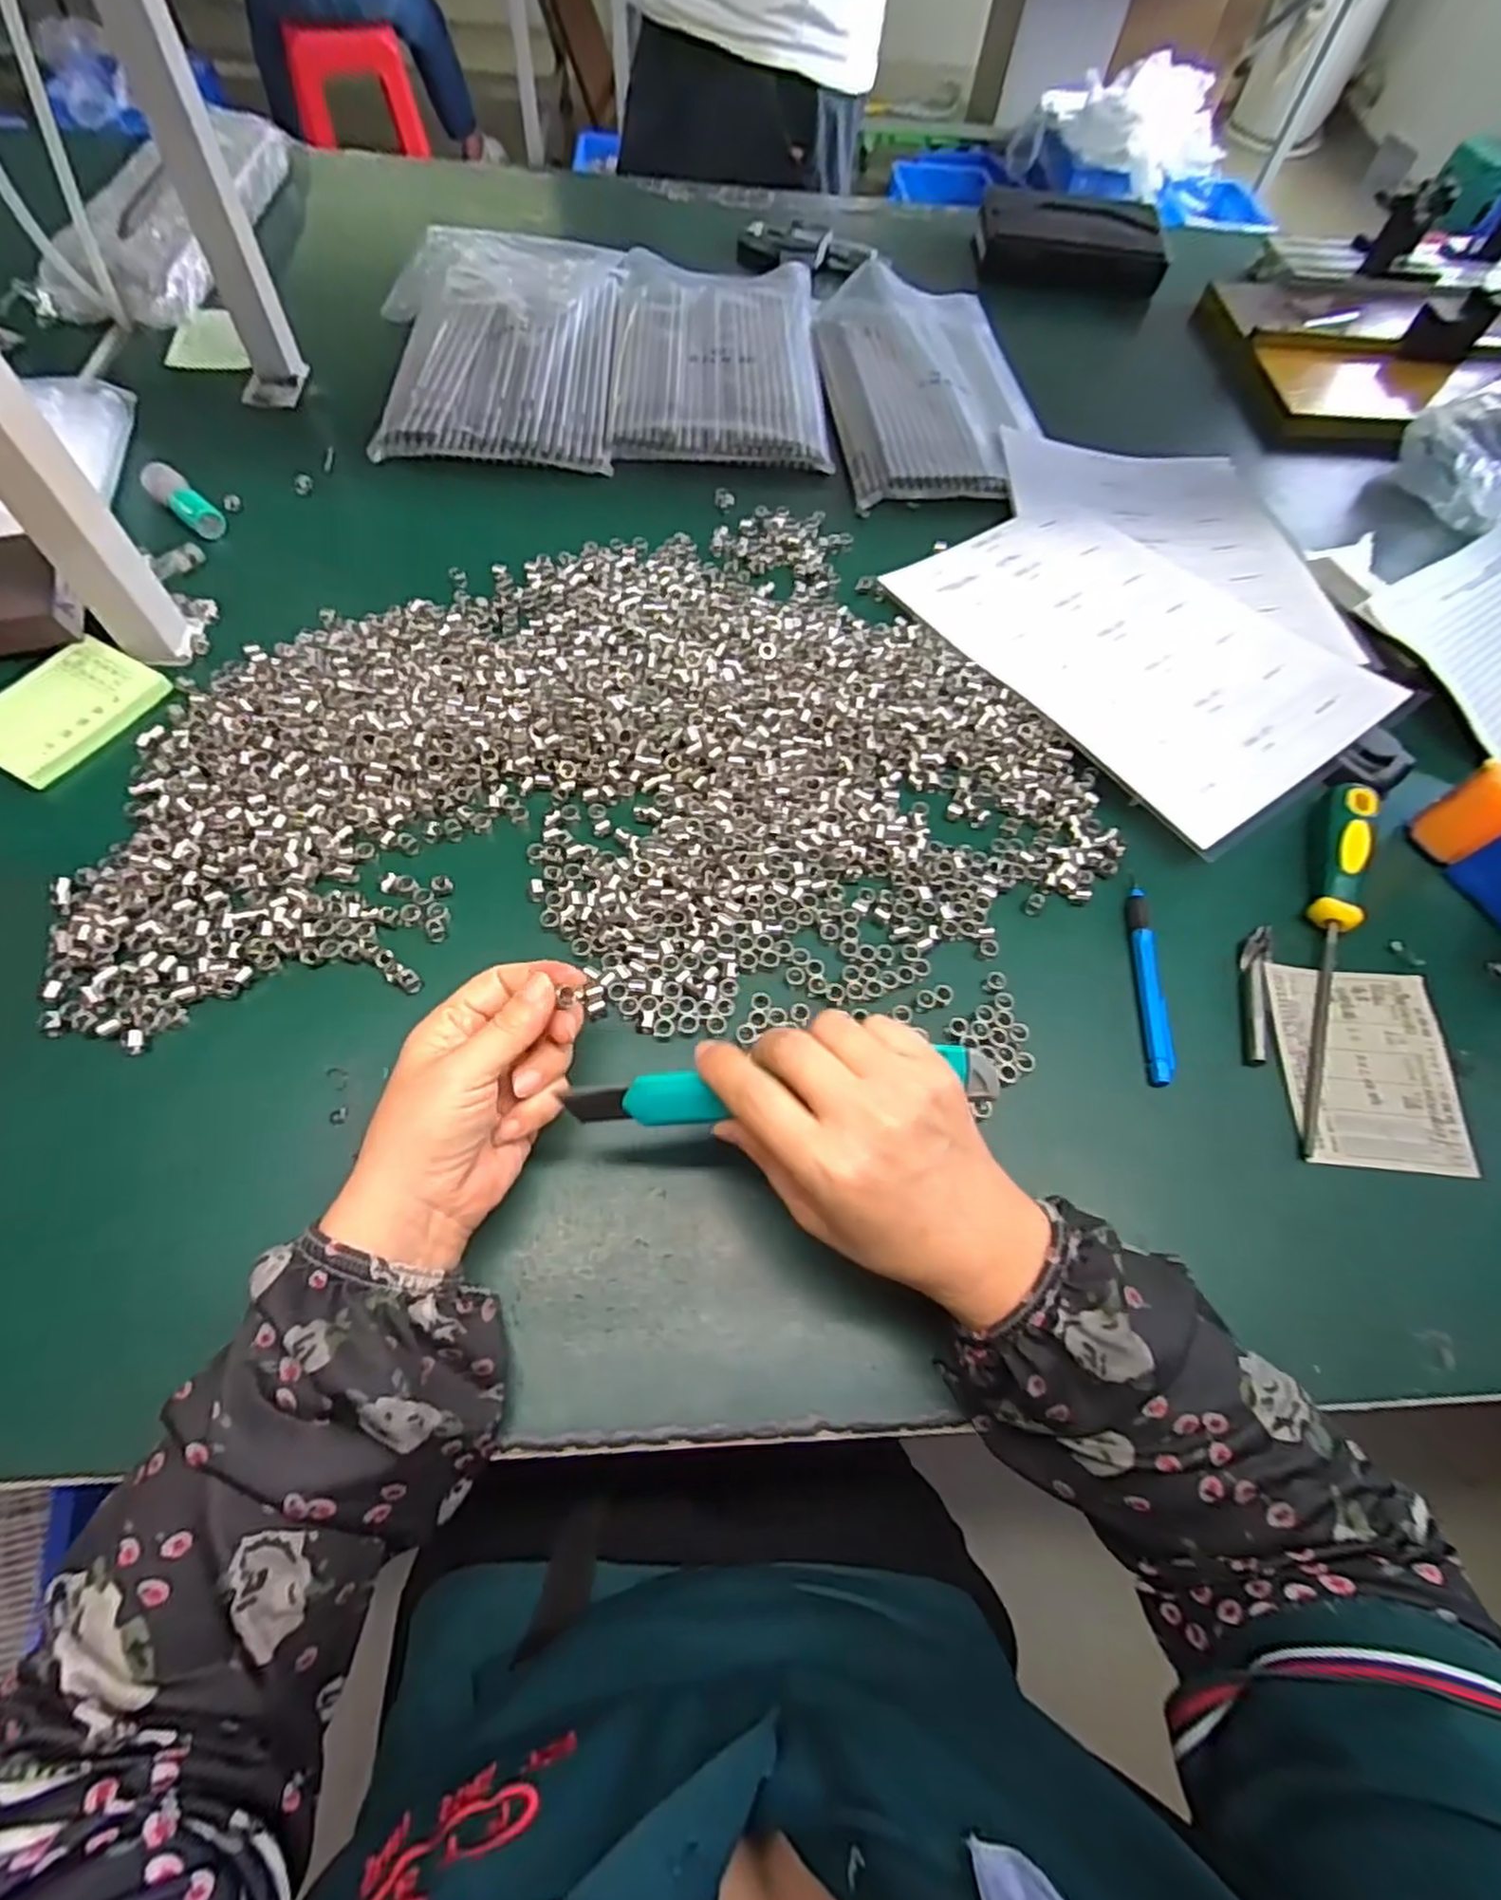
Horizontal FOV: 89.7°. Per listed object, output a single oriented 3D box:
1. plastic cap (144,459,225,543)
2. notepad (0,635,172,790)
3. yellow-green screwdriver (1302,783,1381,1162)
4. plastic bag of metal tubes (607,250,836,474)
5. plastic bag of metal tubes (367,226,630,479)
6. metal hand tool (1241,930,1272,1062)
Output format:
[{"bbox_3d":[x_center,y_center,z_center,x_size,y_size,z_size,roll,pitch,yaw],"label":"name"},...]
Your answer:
[{"bbox_3d":[-0.397,-0.316,0.528,0.061,0.018,0.025,42,66,3],"label":"plastic cap"},{"bbox_3d":[-0.406,-0.144,0.445,0.075,0.009,0.097,29,64,11],"label":"notepad"},{"bbox_3d":[0.321,-0.004,0.414,0.025,0.022,0.239,25,63,9],"label":"yellow-green screwdriver"},{"bbox_3d":[-0.029,-0.544,0.684,0.181,0.019,0.316,0,62,-4],"label":"plastic bag of metal tubes"},{"bbox_3d":[-0.217,-0.531,0.653,0.198,0.033,0.310,0,62,-4],"label":"plastic bag of metal tubes"},{"bbox_3d":[0.278,0.020,0.412,0.015,0.005,0.088,21,62,7],"label":"metal hand tool"}]

